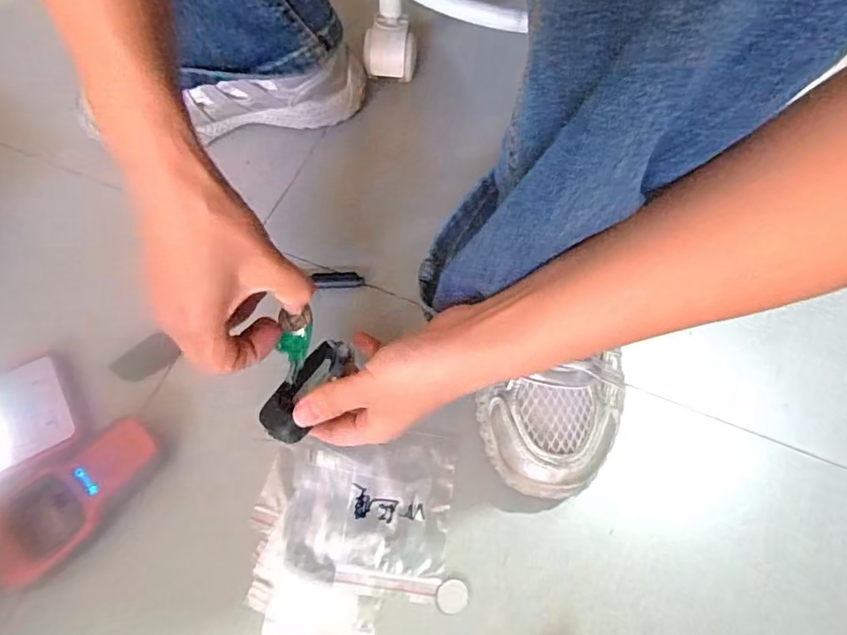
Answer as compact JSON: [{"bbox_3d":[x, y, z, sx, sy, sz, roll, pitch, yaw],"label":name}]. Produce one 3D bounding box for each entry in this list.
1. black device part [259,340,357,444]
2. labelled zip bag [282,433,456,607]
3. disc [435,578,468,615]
[{"bbox_3d":[-0.070,0.044,0.325,0.033,0.015,0.068,36,77,14],"label":"black device part"},{"bbox_3d":[-0.036,0.126,0.357,0.106,0.004,0.102,7,64,1],"label":"labelled zip bag"},{"bbox_3d":[0.018,0.176,0.336,0.019,0.004,0.020,1,65,-2],"label":"disc"}]

